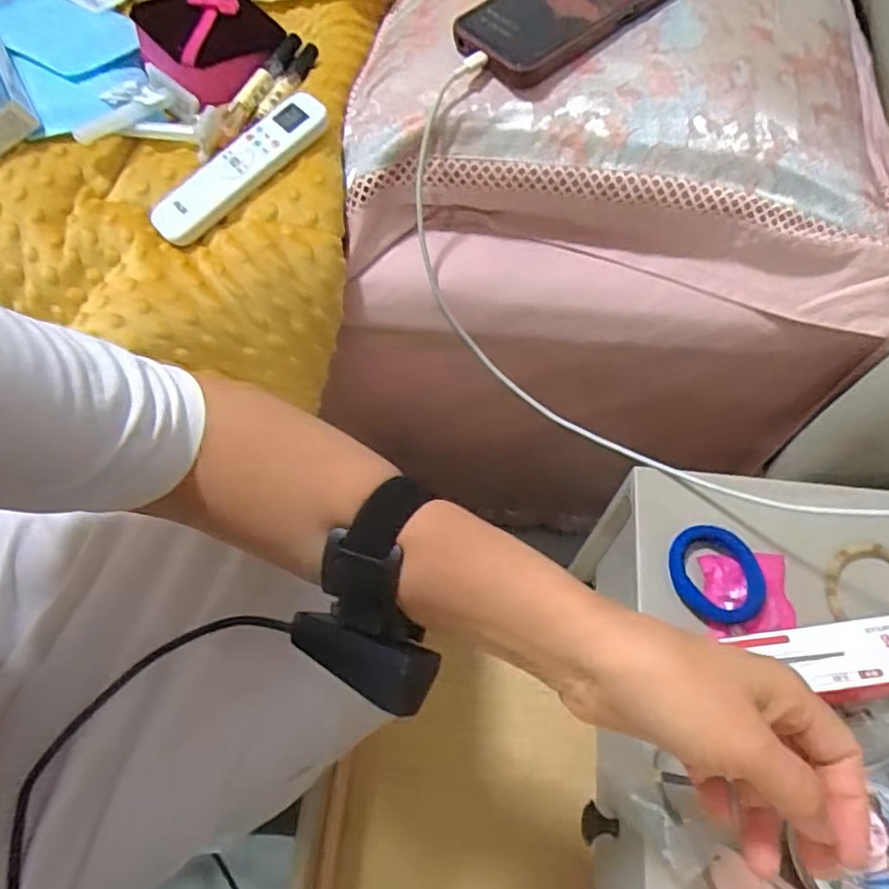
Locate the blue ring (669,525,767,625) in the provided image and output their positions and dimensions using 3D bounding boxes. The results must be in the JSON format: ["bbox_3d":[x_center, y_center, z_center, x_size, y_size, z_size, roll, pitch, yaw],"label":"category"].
[{"bbox_3d":[0.169,0.081,0.405,0.057,0.011,0.059,0,64,0],"label":"blue ring"}]

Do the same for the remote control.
[{"bbox_3d":[-0.147,-0.198,0.464,0.144,0.013,0.040,-41,71,-4],"label":"remote control"}]

